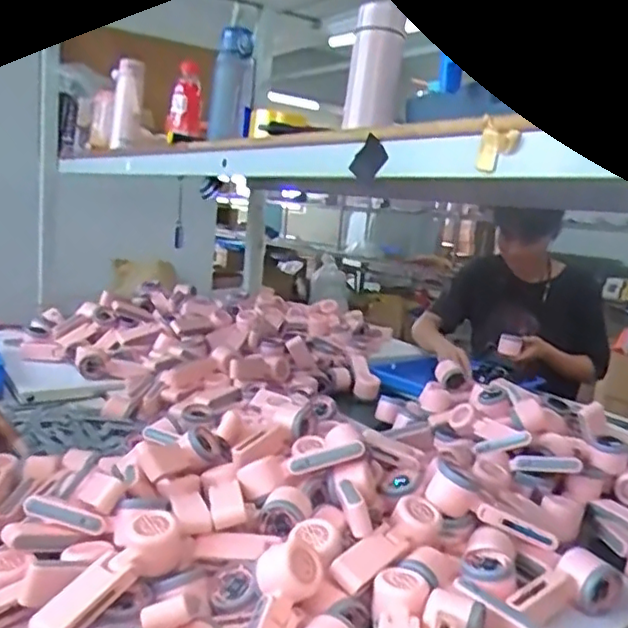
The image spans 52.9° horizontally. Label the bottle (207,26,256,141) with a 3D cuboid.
[{"bbox_3d":[-0.137,-0.378,1.040,0.066,0.173,0.074,3,10,-11],"label":"bottle"}]

